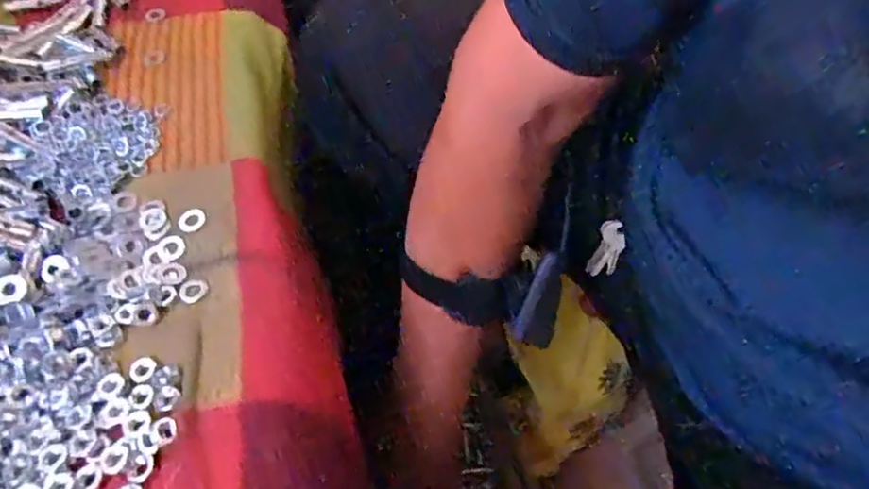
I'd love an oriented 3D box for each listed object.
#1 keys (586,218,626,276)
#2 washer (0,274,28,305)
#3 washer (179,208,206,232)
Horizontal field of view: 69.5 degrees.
[{"bbox_3d":[0.130,0.003,0.469,0.020,0.046,0.004,22,22,14],"label":"keys"},{"bbox_3d":[-0.235,0.025,0.346,0.018,0.005,0.019,1,54,-1],"label":"washer"},{"bbox_3d":[-0.150,-0.015,0.389,0.016,0.004,0.017,-2,62,4],"label":"washer"}]

